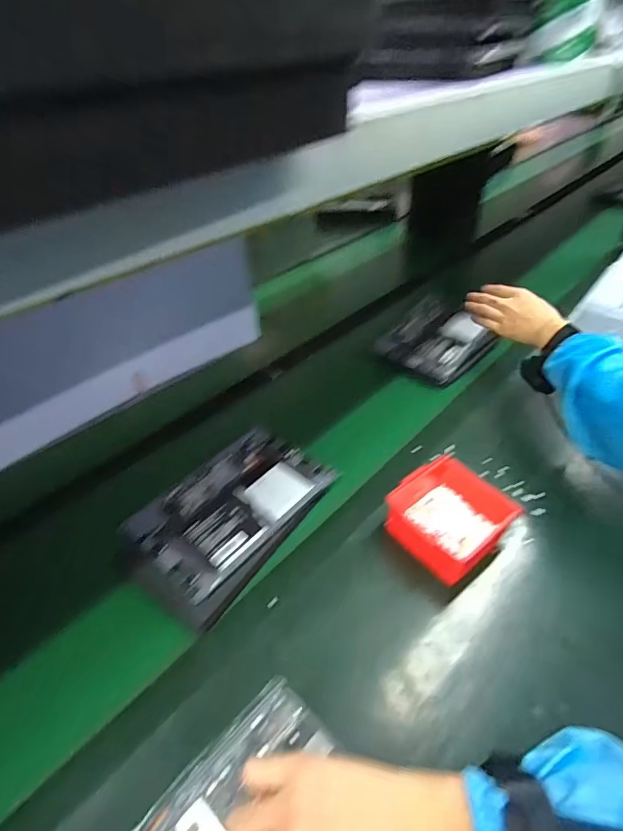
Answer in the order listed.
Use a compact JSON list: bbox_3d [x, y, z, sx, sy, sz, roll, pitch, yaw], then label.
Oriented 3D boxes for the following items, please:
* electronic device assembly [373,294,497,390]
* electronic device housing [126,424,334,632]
[{"bbox_3d":[0.251,-0.156,0.905,0.188,0.022,0.238,30,58,31],"label":"electronic device assembly"},{"bbox_3d":[-0.112,0.129,0.615,0.186,0.040,0.273,24,43,29],"label":"electronic device housing"}]

